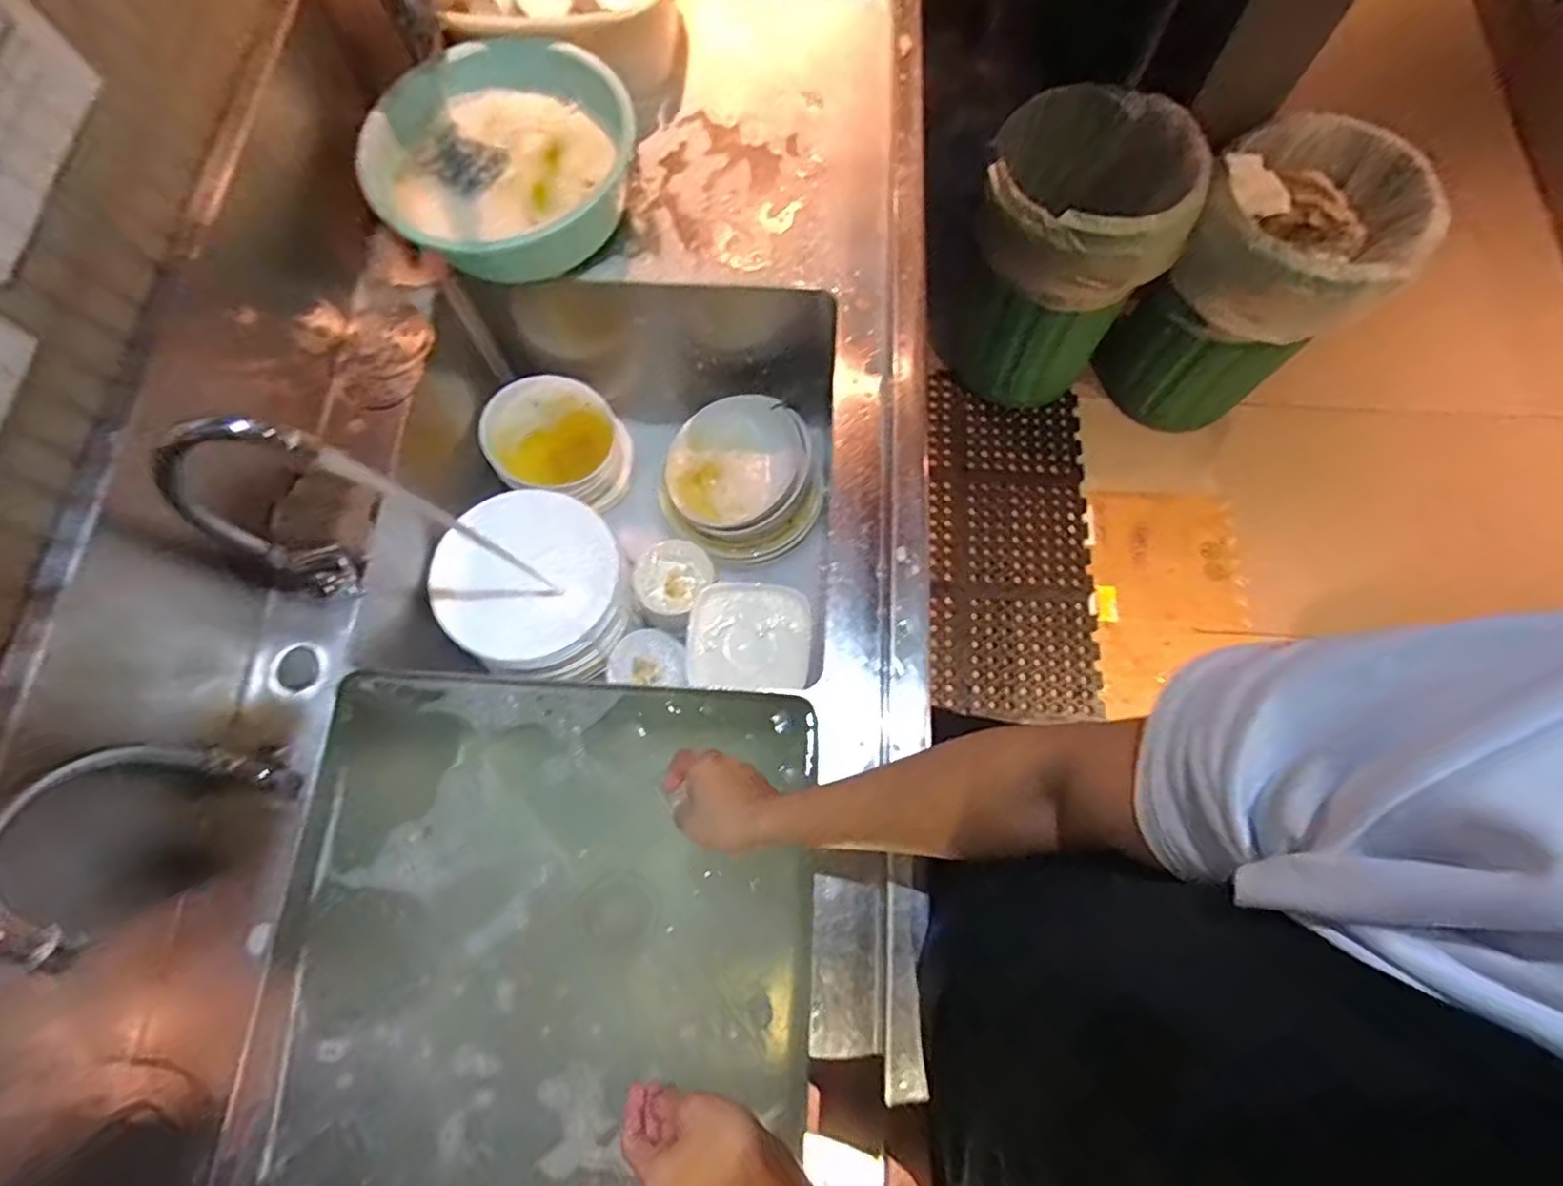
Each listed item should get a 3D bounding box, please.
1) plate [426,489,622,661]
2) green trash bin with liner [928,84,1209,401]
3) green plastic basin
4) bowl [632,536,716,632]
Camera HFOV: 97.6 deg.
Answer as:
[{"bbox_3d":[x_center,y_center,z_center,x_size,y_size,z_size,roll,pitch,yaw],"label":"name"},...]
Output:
[{"bbox_3d":[-0.328,-0.021,0.880,0.227,0.033,0.208,1,83,-6],"label":"plate"},{"bbox_3d":[0.600,-0.718,1.513,0.381,0.600,0.387,28,75,10],"label":"green trash bin with liner"},{"bbox_3d":[-0.357,-0.552,0.875,0.312,0.118,0.312,0,73,1],"label":"green plastic basin"},{"bbox_3d":[-0.159,-0.015,0.972,0.108,0.064,0.118,0,73,1],"label":"bowl"}]

